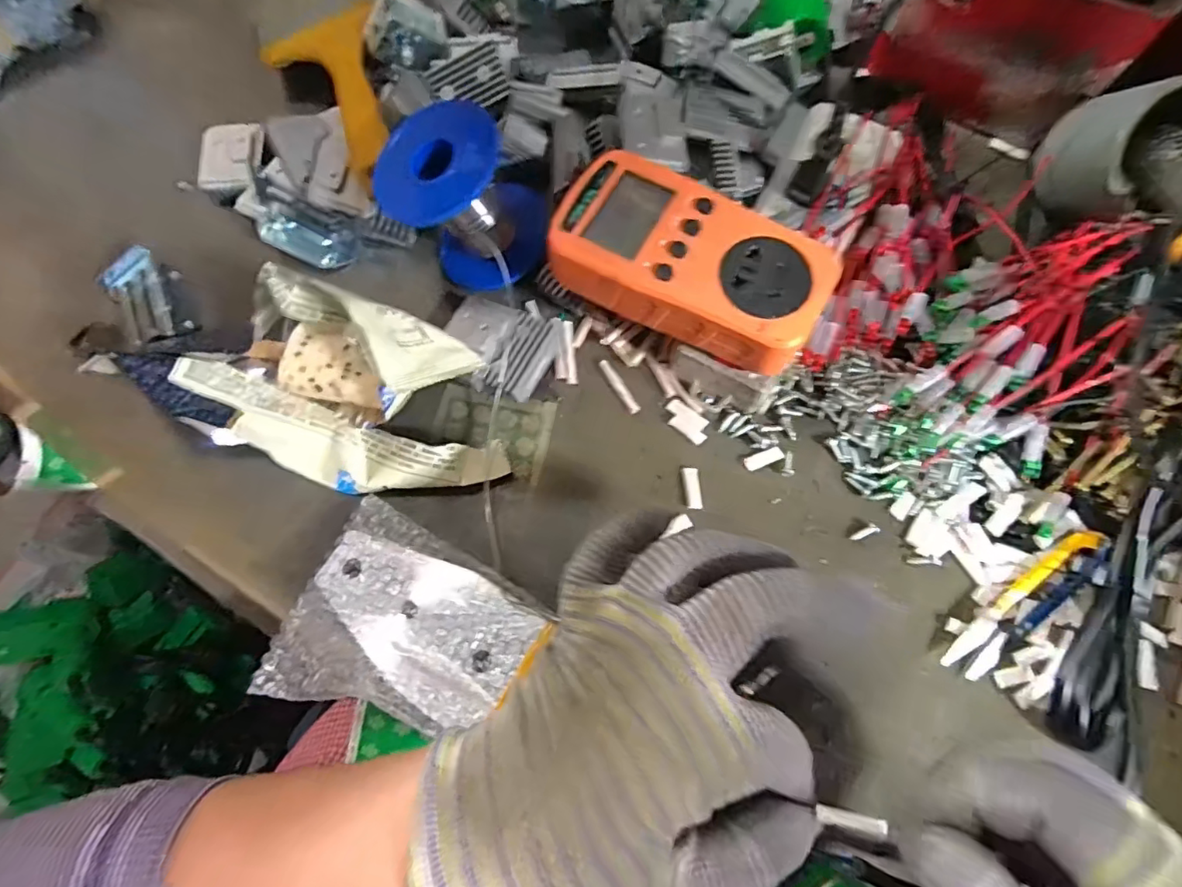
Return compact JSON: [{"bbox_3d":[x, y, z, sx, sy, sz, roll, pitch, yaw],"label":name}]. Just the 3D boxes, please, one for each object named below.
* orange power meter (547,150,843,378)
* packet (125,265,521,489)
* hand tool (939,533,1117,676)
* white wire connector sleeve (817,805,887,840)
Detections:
[{"bbox_3d":[0.046,-0.086,0.265,0.125,0.028,0.068,28,76,7],"label":"orange power meter"},{"bbox_3d":[-0.121,-0.028,0.275,0.162,0.049,0.089,16,74,4],"label":"packet"},{"bbox_3d":[0.211,0.077,0.272,0.098,0.011,0.021,-38,78,-10],"label":"hand tool"},{"bbox_3d":[0.086,0.124,0.186,0.020,0.004,0.005,2,73,23],"label":"white wire connector sleeve"}]

